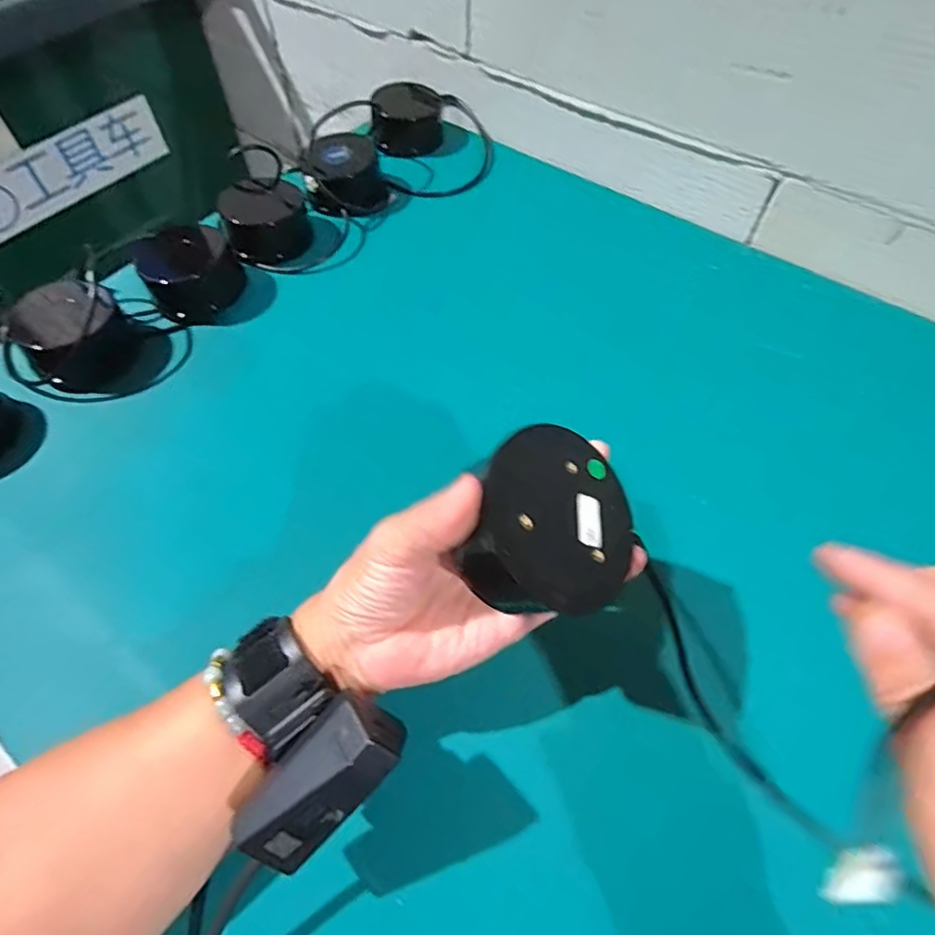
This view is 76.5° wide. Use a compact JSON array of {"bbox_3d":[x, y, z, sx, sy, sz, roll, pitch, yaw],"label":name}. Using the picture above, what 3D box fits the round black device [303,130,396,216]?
[{"bbox_3d":[-0.106,-0.256,0.529,0.073,0.048,0.066,-16,58,-9],"label":"round black device"}]

